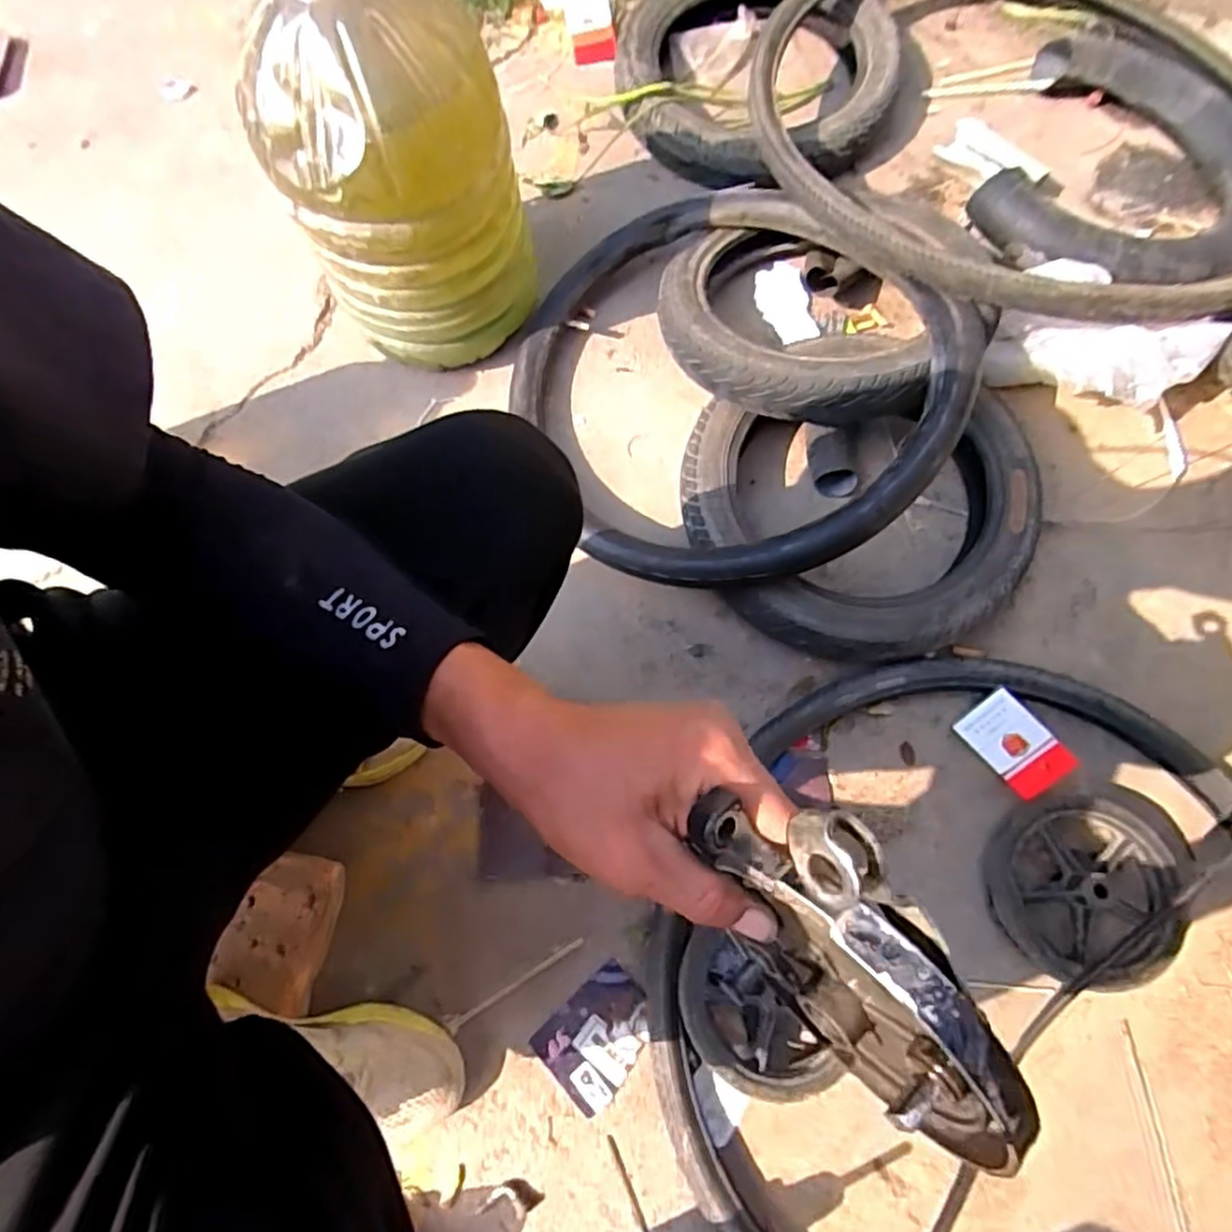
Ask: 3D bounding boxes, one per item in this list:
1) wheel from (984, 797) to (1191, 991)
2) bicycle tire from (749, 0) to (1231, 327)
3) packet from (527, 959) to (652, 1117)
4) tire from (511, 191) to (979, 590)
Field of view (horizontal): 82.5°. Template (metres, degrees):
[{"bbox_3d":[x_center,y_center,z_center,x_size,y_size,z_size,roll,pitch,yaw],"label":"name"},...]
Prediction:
[{"bbox_3d":[0.409,0.238,0.617,0.150,0.041,0.146,0,73,1],"label":"wheel"},{"bbox_3d":[0.487,-0.563,0.789,0.638,0.114,0.632,0,73,1],"label":"bicycle tire"},{"bbox_3d":[-0.014,0.369,0.622,0.099,0.011,0.078,-42,71,-17],"label":"packet"},{"bbox_3d":[0.096,-0.240,0.727,0.420,0.052,0.472,-42,66,0],"label":"tire"}]

